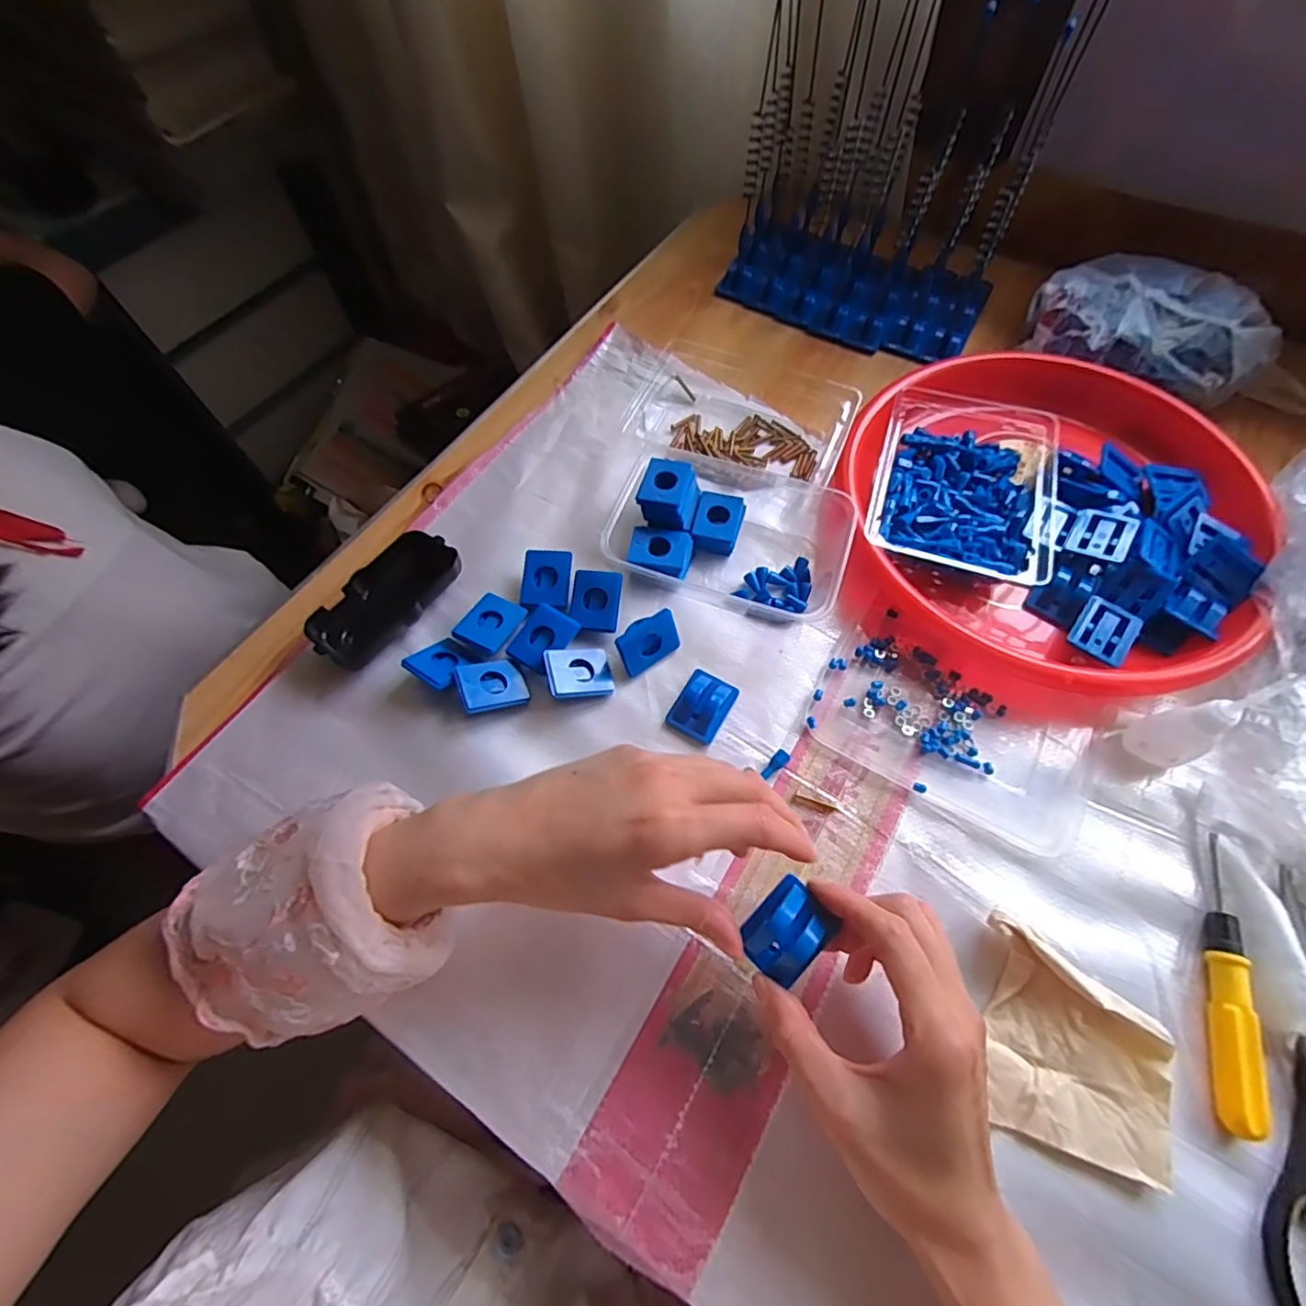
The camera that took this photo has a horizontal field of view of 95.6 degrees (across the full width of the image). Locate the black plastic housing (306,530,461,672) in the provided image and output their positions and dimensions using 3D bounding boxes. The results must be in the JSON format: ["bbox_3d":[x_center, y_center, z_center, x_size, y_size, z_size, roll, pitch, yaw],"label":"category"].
[{"bbox_3d":[-0.188,-0.039,0.417,0.052,0.024,0.107,32,68,16],"label":"black plastic housing"}]

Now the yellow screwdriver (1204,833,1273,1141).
[{"bbox_3d":[0.303,0.169,0.310,0.017,0.017,0.139,18,67,9],"label":"yellow screwdriver"}]

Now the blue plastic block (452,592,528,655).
[{"bbox_3d":[-0.112,-0.022,0.409,0.035,0.010,0.041,22,66,12],"label":"blue plastic block"}]

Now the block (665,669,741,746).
[{"bbox_3d":[0.033,0.034,0.392,0.034,0.012,0.044,28,69,13],"label":"block"}]

